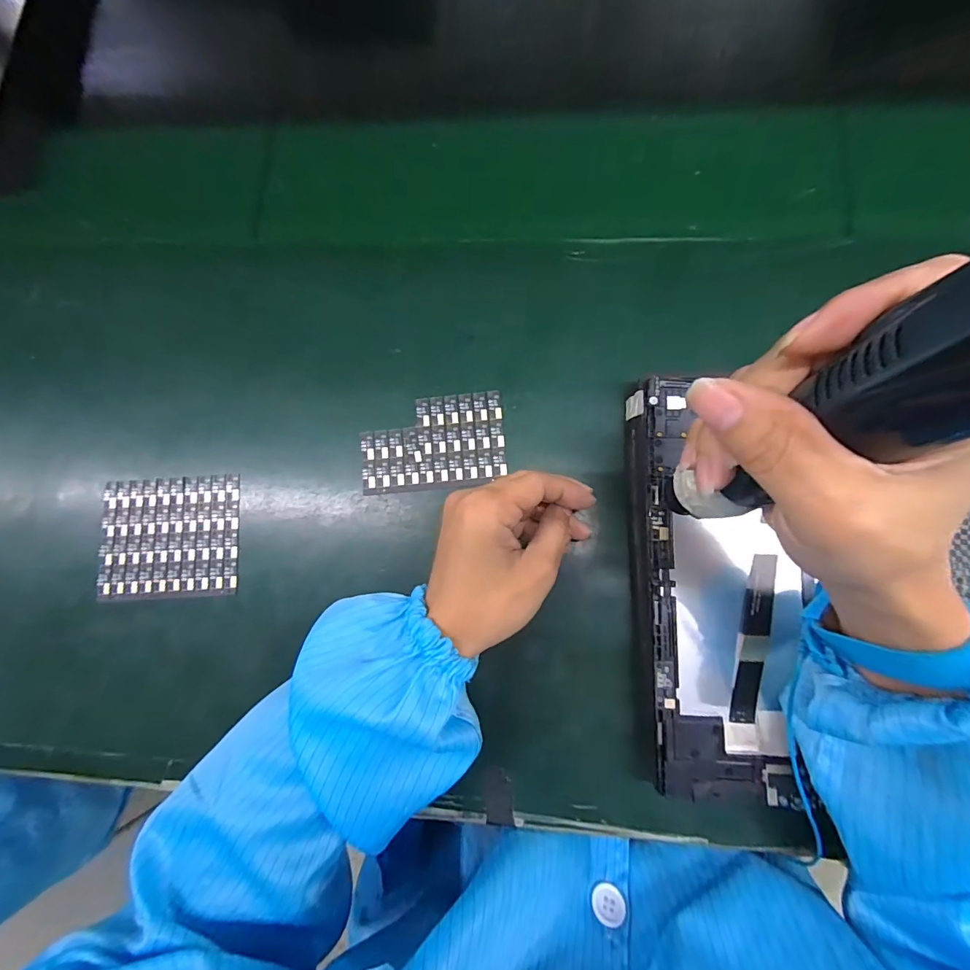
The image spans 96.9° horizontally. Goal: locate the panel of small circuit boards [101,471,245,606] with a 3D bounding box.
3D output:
[{"bbox_3d":[-0.221,0.037,0.302,0.097,0.005,0.083,-4,80,3],"label":"panel of small circuit boards"}]

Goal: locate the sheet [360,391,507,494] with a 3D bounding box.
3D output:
[{"bbox_3d":[-0.036,-0.030,0.300,0.098,0.004,0.064,-6,80,3],"label":"sheet"}]

